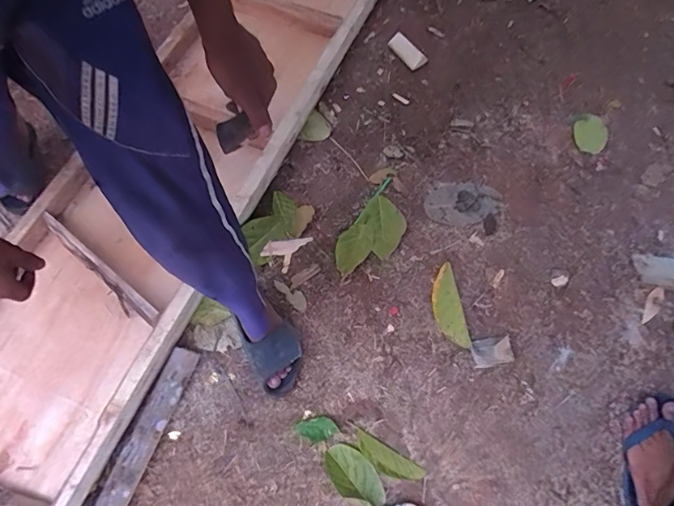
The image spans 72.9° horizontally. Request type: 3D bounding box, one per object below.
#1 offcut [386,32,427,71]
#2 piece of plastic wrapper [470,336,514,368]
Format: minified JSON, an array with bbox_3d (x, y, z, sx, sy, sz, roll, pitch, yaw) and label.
[{"bbox_3d":[0.214,-0.624,1.414,0.057,0.012,0.145,-38,69,7],"label":"offcut"},{"bbox_3d":[0.355,0.225,1.049,0.091,0.018,0.063,-12,67,-6],"label":"piece of plastic wrapper"}]

